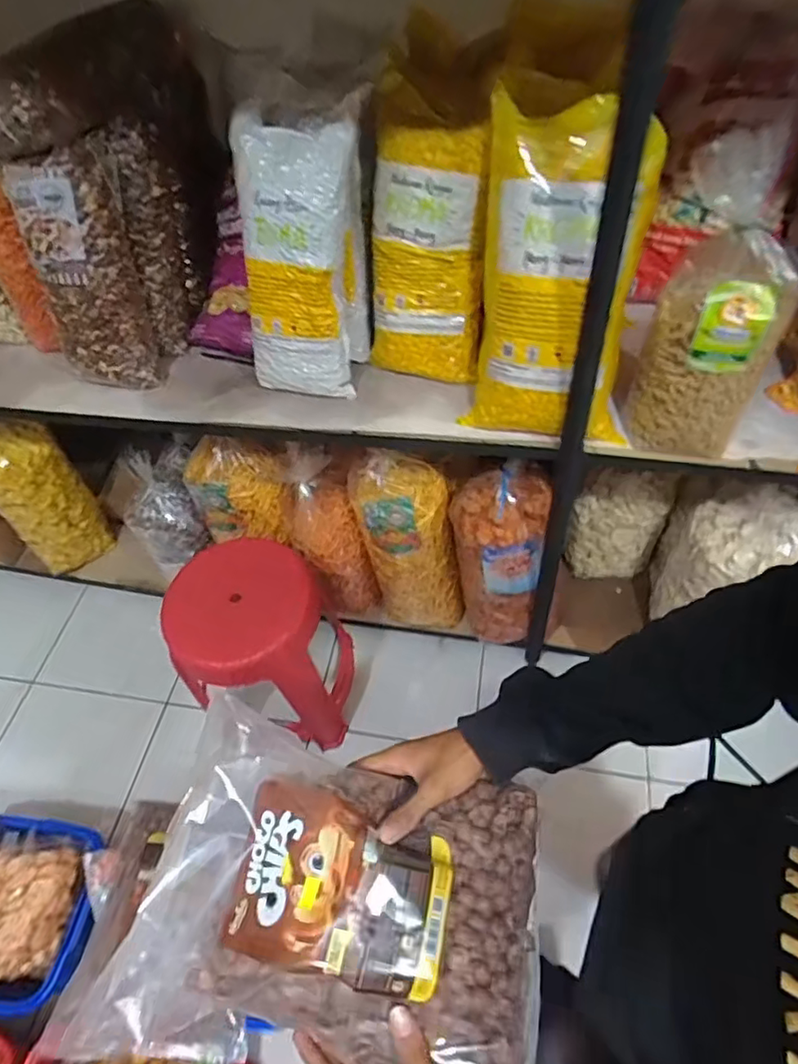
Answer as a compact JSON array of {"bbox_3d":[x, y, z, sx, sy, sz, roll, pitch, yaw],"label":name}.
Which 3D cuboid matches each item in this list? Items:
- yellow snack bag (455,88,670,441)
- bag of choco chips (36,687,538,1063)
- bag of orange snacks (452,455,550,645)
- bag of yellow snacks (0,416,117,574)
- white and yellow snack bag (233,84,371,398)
[{"bbox_3d":[0.237,-0.360,0.858,0.228,0.451,0.102,6,32,9],"label":"yellow snack bag"},{"bbox_3d":[-0.060,0.290,0.459,0.329,0.069,0.241,10,55,12],"label":"bag of choco chips"},{"bbox_3d":[0.224,0.065,1.350,0.194,0.509,0.159,2,54,7],"label":"bag of orange snacks"},{"bbox_3d":[-1.000,-0.090,1.649,0.169,0.485,0.215,34,64,26],"label":"bag of yellow snacks"},{"bbox_3d":[-0.160,-0.475,1.023,0.202,0.439,0.143,9,35,12],"label":"white and yellow snack bag"}]

